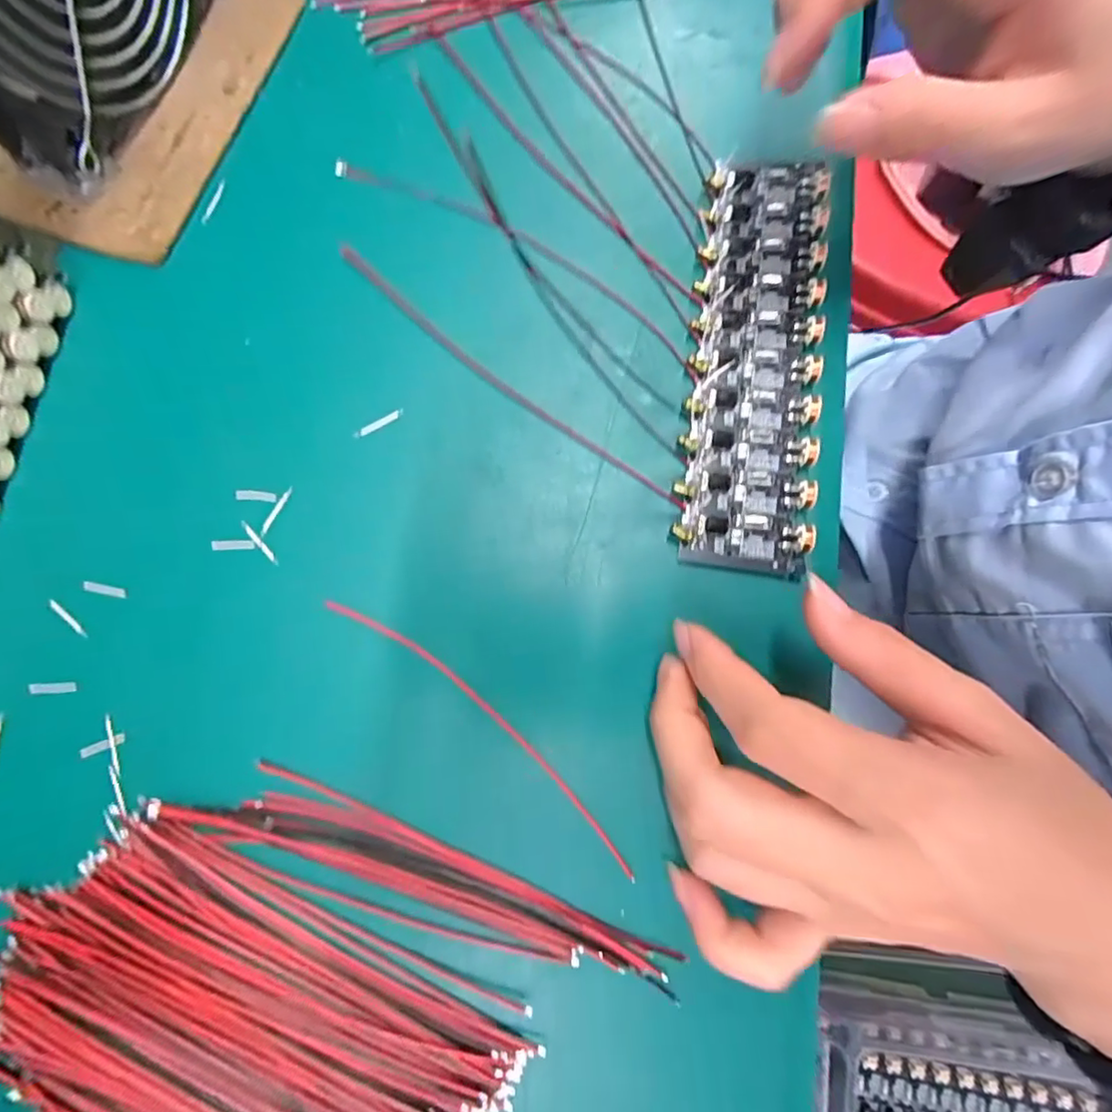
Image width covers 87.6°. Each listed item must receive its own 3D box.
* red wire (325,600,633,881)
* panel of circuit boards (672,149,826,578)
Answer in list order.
[{"bbox_3d":[-0.023,0.052,0.184,0.128,0.004,0.011,39,80,8],"label":"red wire"},{"bbox_3d":[0.073,-0.074,0.211,0.046,0.006,0.160,8,78,1],"label":"panel of circuit boards"}]

